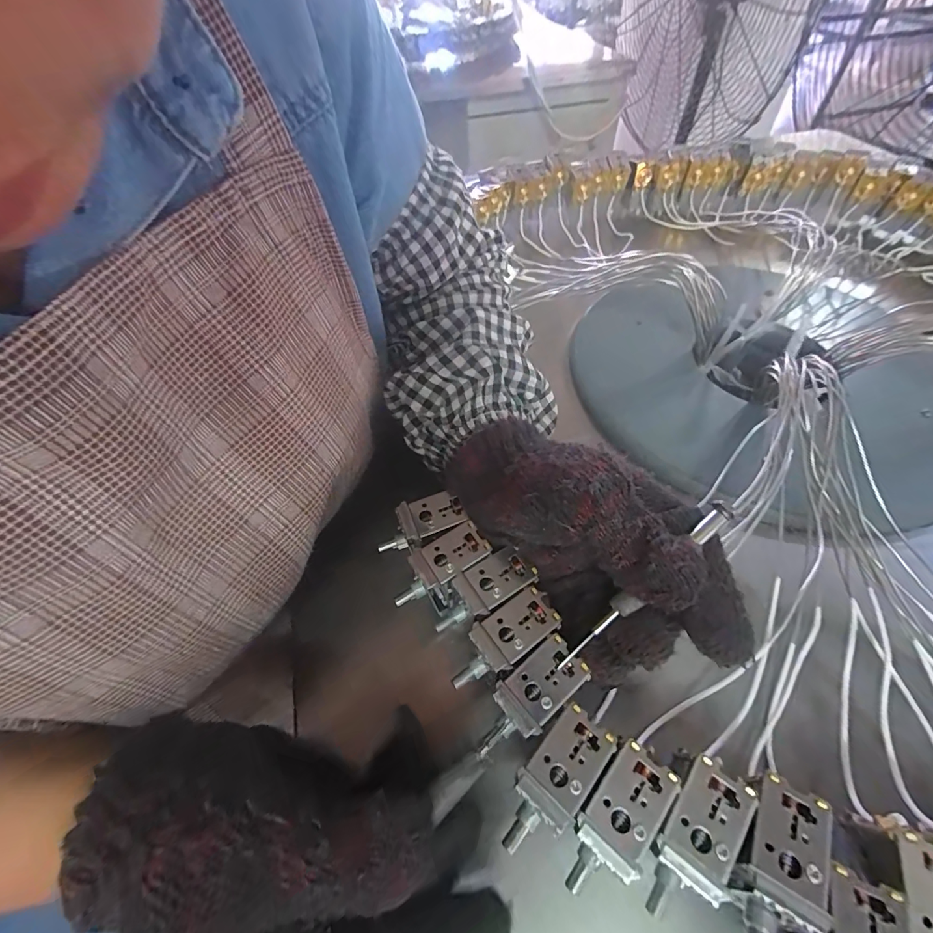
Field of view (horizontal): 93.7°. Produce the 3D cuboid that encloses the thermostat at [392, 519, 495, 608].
[{"bbox_3d":[-0.016,0.053,0.224,0.049,0.021,0.022,-28,60,-15],"label":"thermostat"}]

